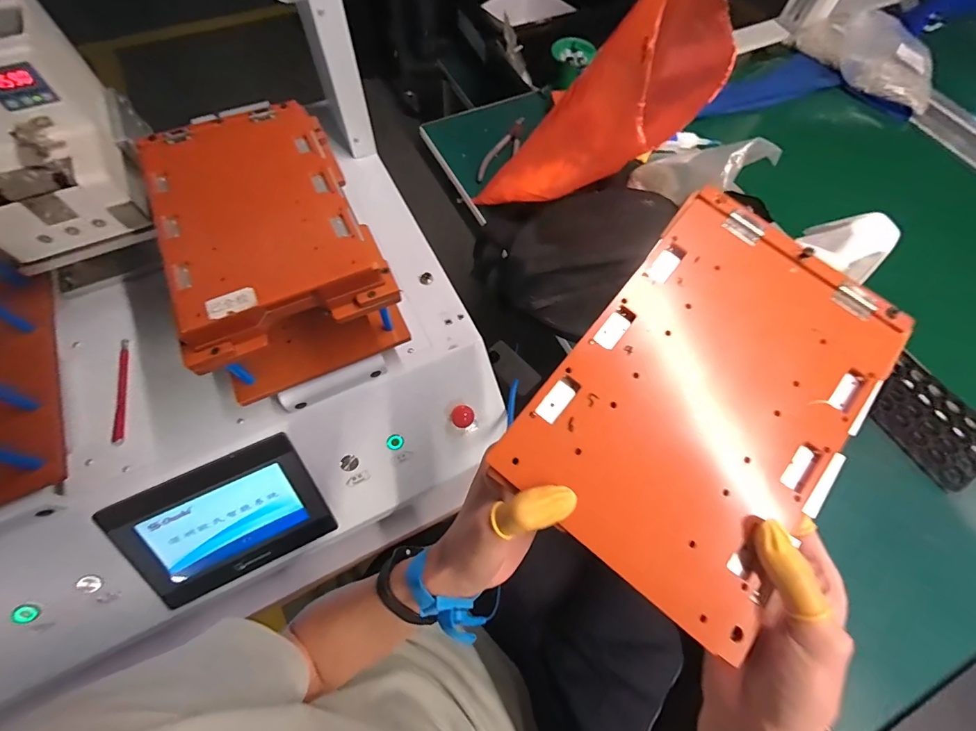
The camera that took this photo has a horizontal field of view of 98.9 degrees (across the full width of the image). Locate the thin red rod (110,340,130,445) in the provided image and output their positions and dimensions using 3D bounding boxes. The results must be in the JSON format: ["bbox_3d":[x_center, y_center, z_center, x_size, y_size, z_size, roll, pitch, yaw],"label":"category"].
[{"bbox_3d":[-0.426,0.030,0.487,0.010,0.010,0.131,-14,66,-9],"label":"thin red rod"}]

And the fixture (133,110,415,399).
[{"bbox_3d":[-0.224,-0.122,0.448,0.182,0.141,0.246,-23,68,-13],"label":"fixture"}]

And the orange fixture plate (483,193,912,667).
[{"bbox_3d":[0.139,0.016,0.259,0.164,0.007,0.243,37,78,8],"label":"orange fixture plate"}]

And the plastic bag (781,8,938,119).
[{"bbox_3d":[0.708,-0.581,0.775,0.259,0.057,0.170,37,69,14],"label":"plastic bag"}]

